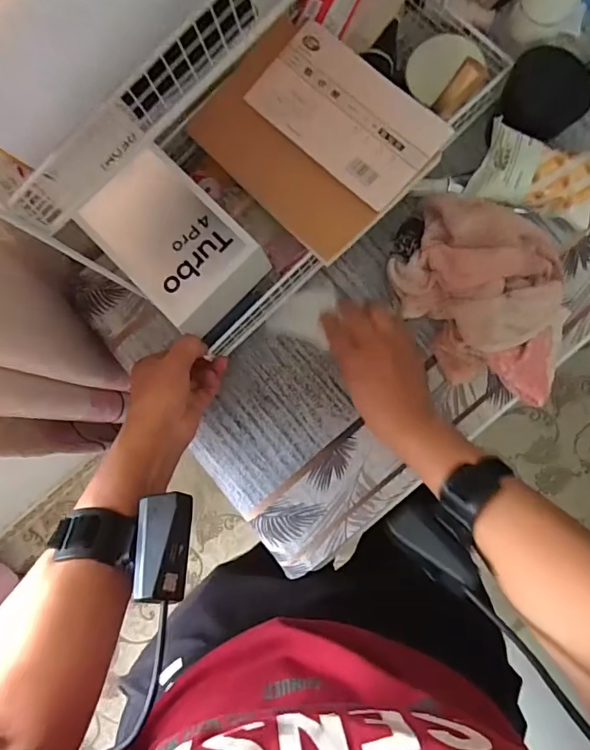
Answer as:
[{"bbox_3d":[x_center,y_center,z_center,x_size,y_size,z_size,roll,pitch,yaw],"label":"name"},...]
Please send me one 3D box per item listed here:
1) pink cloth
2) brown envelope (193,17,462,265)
[{"bbox_3d":[0.179,-0.071,0.445,0.185,0.076,0.150,25,90,5],"label":"pink cloth"},{"bbox_3d":[0.017,-0.224,0.445,0.158,0.022,0.202,-46,79,10],"label":"brown envelope"}]

